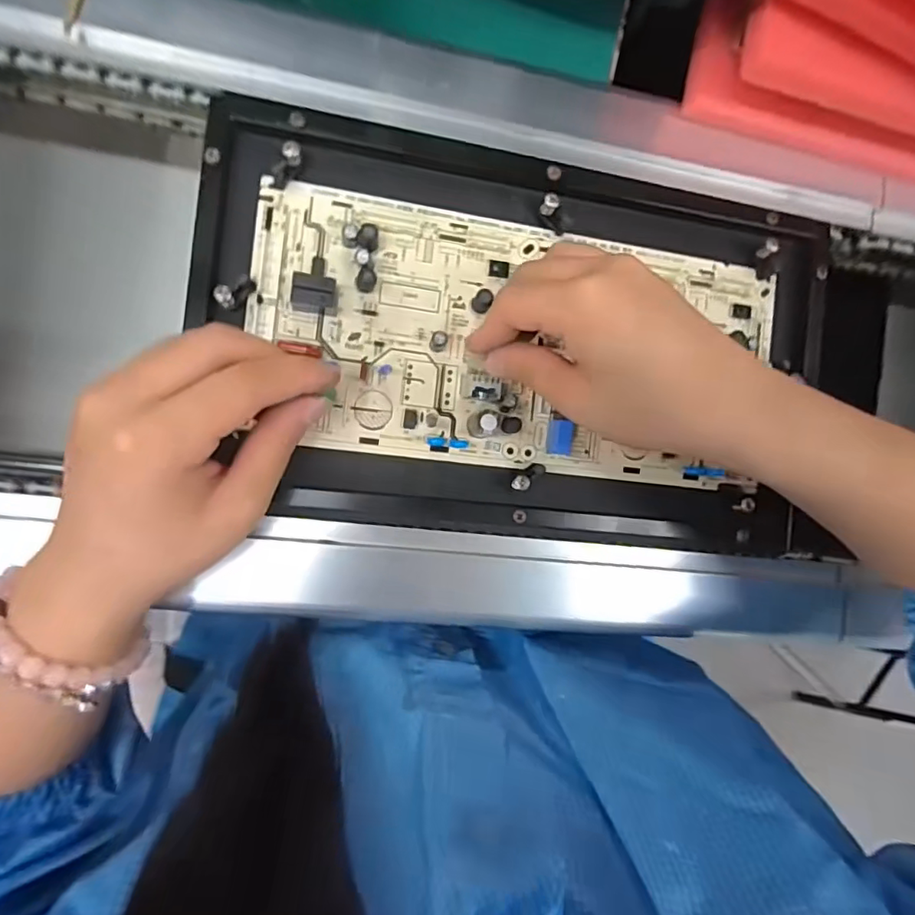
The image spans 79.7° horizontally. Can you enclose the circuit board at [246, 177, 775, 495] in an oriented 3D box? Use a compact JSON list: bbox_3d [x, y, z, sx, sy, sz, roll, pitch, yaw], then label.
[{"bbox_3d":[0.037,-0.059,0.288,0.278,0.017,0.130,6,91,-10],"label":"circuit board"}]

